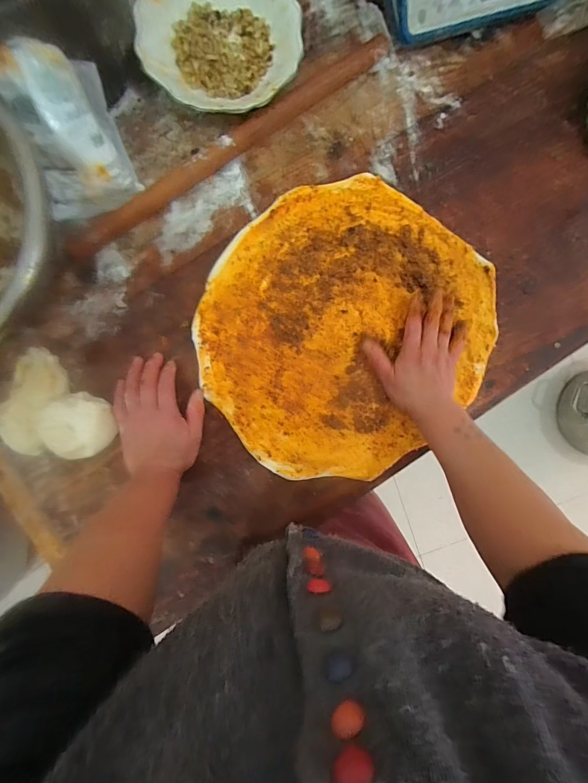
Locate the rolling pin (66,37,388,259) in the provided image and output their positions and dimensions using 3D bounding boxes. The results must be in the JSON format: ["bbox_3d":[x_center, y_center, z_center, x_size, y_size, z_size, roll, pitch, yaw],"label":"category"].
[{"bbox_3d":[-0.078,-0.307,0.436,0.464,0.023,0.024,-36,92,-4],"label":"rolling pin"}]

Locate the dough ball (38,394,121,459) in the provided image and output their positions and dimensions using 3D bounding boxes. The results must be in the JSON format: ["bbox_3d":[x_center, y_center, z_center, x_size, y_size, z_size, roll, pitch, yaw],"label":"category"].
[{"bbox_3d":[-0.259,0.042,0.428,0.072,0.053,0.075,0,89,-5],"label":"dough ball"}]

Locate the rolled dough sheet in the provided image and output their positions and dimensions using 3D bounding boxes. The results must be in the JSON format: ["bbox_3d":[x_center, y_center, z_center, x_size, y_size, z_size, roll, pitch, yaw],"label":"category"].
[{"bbox_3d":[0.069,-0.084,0.465,0.383,0.009,0.352,-41,93,-4],"label":"rolled dough sheet"}]

